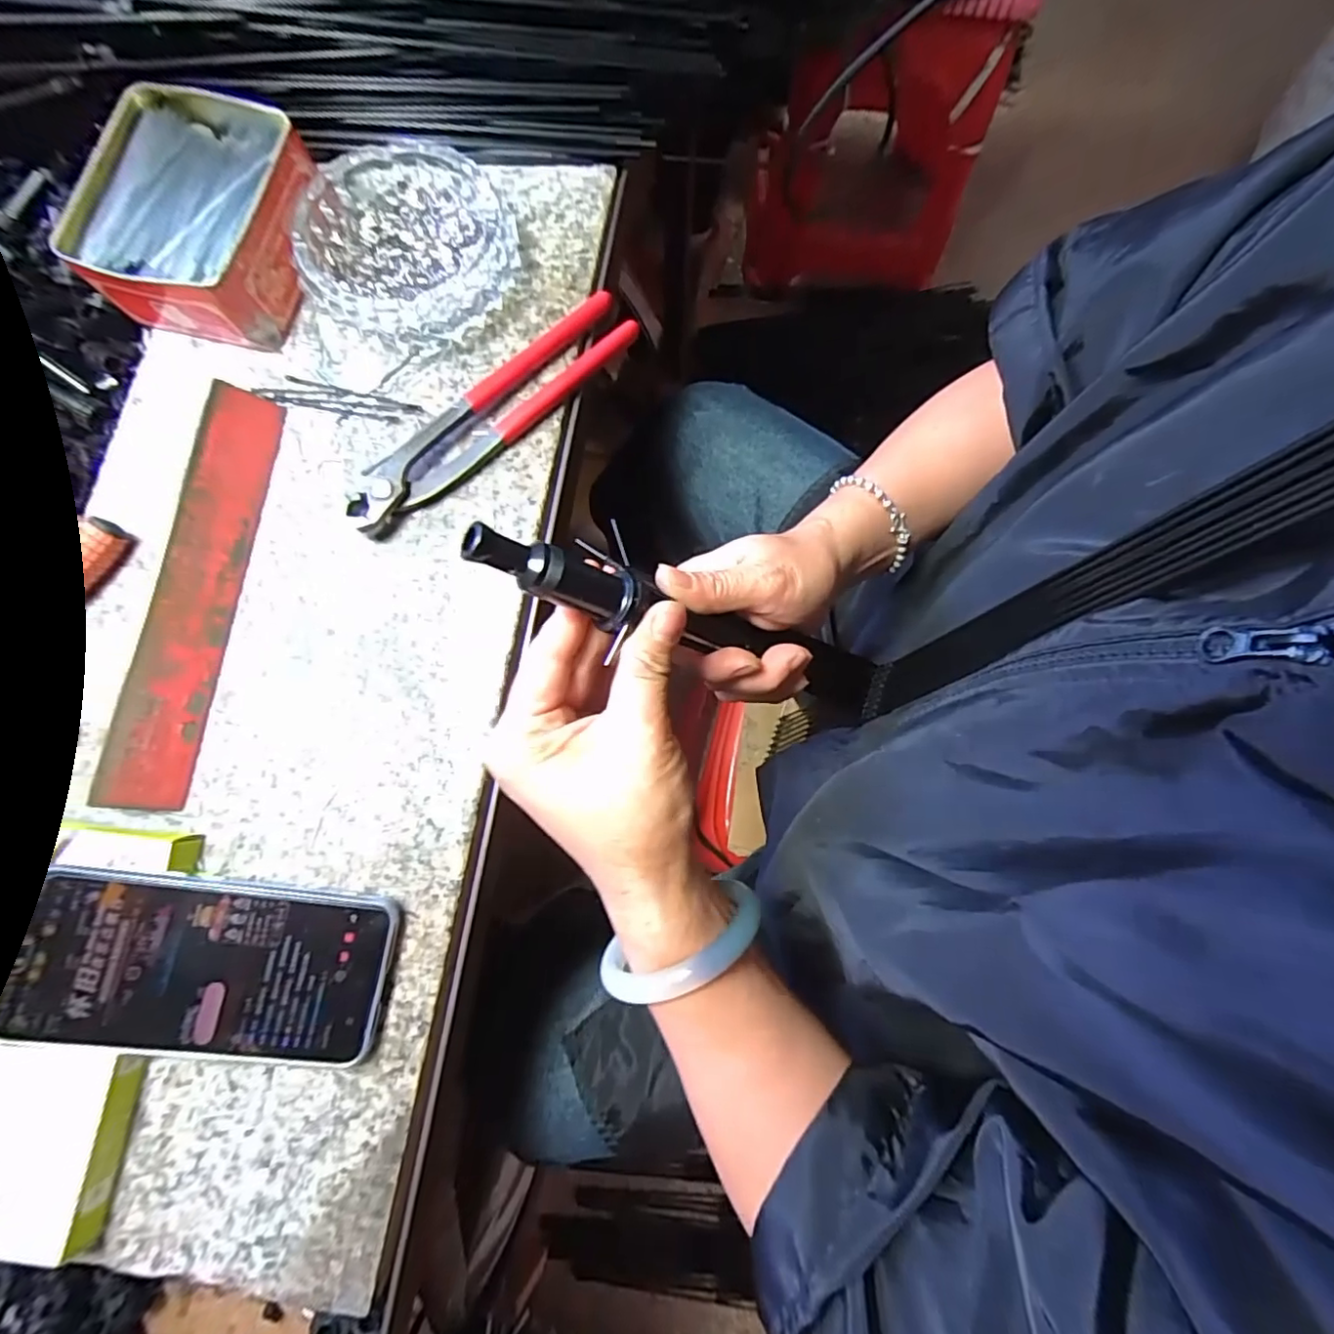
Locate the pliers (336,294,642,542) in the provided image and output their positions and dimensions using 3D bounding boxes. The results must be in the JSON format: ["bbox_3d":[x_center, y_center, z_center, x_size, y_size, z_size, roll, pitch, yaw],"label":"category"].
[{"bbox_3d":[-0.102,-0.149,0.340,0.193,0.016,0.045,-39,81,-7],"label":"pliers"}]

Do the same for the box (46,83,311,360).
[{"bbox_3d":[-0.266,-0.259,0.341,0.101,0.046,0.126,11,79,2],"label":"box"}]

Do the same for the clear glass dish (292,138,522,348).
[{"bbox_3d":[-0.152,-0.257,0.347,0.117,0.027,0.136,-8,79,-2],"label":"clear glass dish"}]

